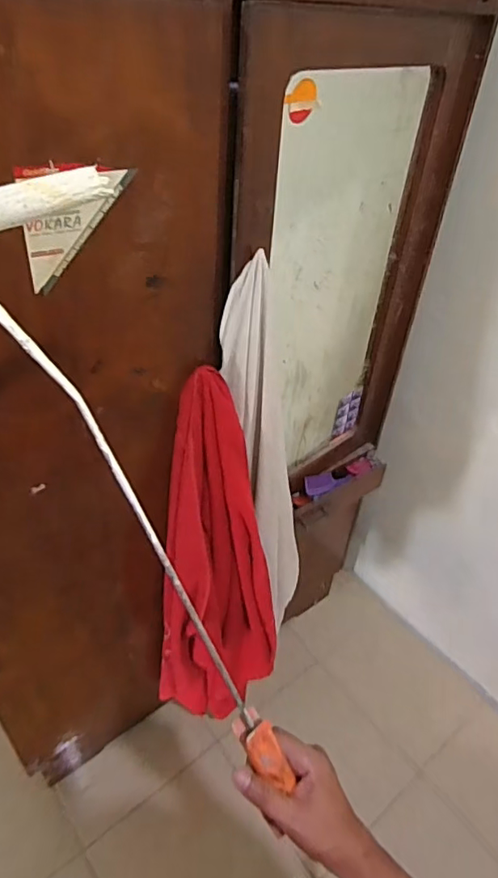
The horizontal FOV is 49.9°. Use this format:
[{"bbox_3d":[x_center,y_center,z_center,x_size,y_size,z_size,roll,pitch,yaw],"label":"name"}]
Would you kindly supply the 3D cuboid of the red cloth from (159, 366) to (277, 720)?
[{"bbox_3d":[-0.049,0.315,1.090,0.274,0.918,0.139,-6,39,-11],"label":"red cloth"}]

